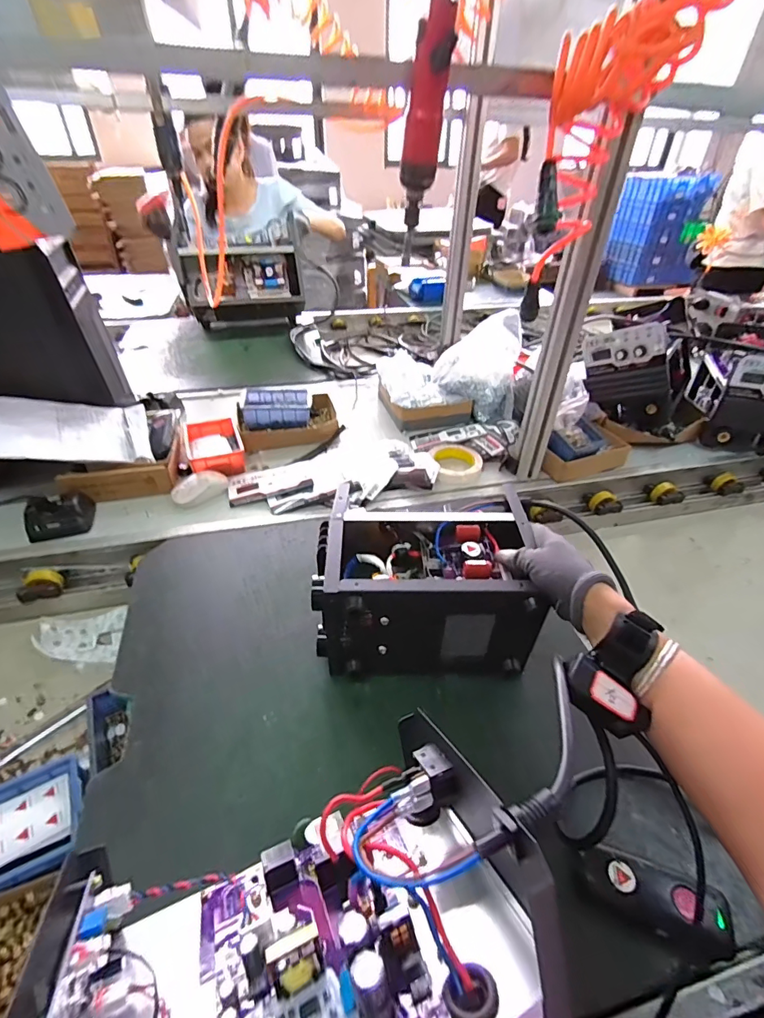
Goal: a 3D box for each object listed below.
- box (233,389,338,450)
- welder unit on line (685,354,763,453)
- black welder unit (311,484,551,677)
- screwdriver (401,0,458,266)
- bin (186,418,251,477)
[{"bbox_3d":[-0.197,-0.190,0.941,0.199,0.060,0.159,-6,40,-10],"label":"box"},{"bbox_3d":[0.774,-0.249,0.946,0.161,0.176,0.197,15,41,16],"label":"welder unit on line"},{"bbox_3d":[0.050,0.091,0.533,0.234,0.138,0.155,3,39,1],"label":"black welder unit"},{"bbox_3d":[0.044,-0.378,0.464,0.043,0.211,0.043,2,39,1],"label":"screwdriver"},{"bbox_3d":[-0.319,-0.117,0.860,0.100,0.043,0.162,-13,42,-18],"label":"bin"}]

